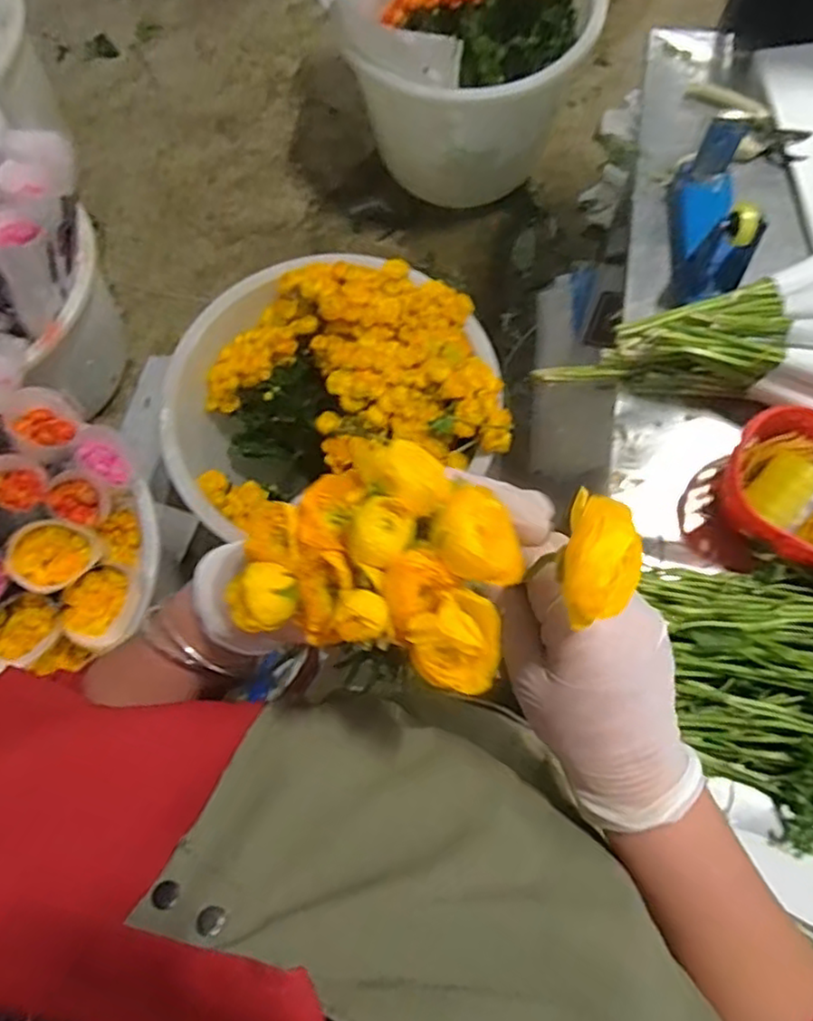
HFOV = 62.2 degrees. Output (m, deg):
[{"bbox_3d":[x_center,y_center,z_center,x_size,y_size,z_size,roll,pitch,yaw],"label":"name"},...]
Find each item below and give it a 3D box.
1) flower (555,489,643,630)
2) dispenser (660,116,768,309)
[{"bbox_3d":[0.069,0.018,0.235,0.030,0.028,0.040,12,74,6],"label":"flower"},{"bbox_3d":[0.354,-0.343,0.769,0.071,0.123,0.196,7,73,4],"label":"dispenser"}]

